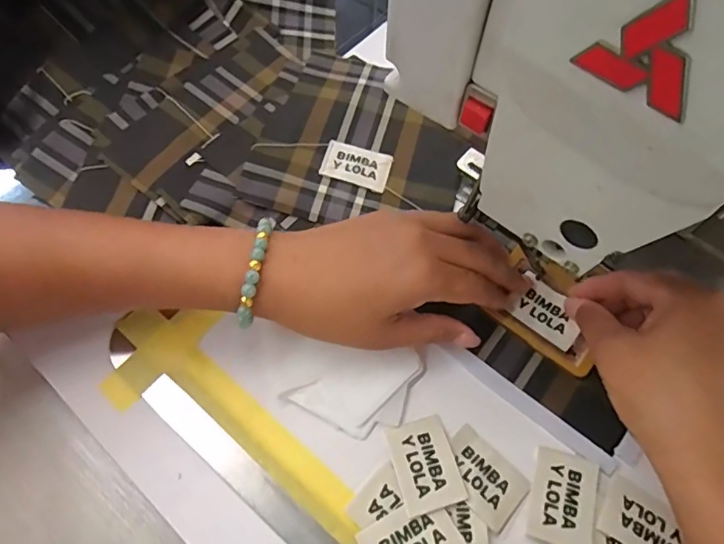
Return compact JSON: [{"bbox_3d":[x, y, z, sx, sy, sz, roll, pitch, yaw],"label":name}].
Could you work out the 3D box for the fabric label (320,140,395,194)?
[{"bbox_3d":[-0.004,-0.080,0.378,0.049,0.004,0.035,14,62,5],"label":"fabric label"}]

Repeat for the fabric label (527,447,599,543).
[{"bbox_3d":[0.111,0.125,0.280,0.033,0.004,0.047,17,62,6],"label":"fabric label"}]

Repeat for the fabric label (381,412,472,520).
[{"bbox_3d":[0.036,0.108,0.286,0.036,0.004,0.047,-15,56,-9],"label":"fabric label"}]

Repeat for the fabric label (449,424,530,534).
[{"bbox_3d":[0.067,0.115,0.286,0.034,0.004,0.048,-39,68,-24],"label":"fabric label"}]

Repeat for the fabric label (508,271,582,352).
[{"bbox_3d":[0.120,0.026,0.332,0.047,0.005,0.033,38,67,17],"label":"fabric label"}]

